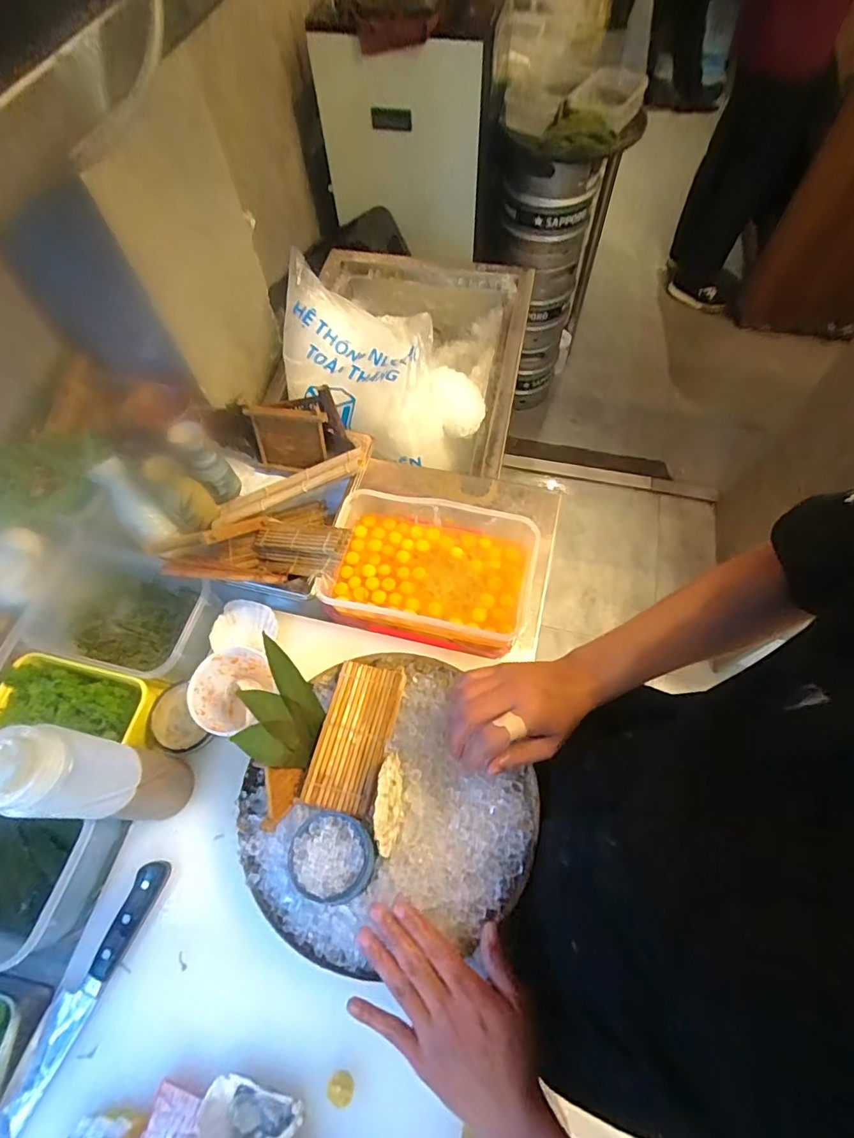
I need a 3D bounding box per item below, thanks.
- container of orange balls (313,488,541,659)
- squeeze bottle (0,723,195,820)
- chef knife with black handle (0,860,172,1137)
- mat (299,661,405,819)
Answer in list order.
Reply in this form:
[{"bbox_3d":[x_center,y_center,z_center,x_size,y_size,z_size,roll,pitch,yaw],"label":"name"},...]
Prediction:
[{"bbox_3d":[0.007,-0.006,0.635,0.244,0.059,0.185,11,64,8],"label":"container of orange balls"},{"bbox_3d":[-0.282,0.184,0.449,0.053,0.233,0.064,7,64,6],"label":"squeeze bottle"},{"bbox_3d":[-0.335,0.418,0.459,0.035,0.017,0.299,23,66,13],"label":"chef knife with black handle"},{"bbox_3d":[-0.073,0.166,0.514,0.067,0.006,0.140,12,64,8],"label":"mat"}]

